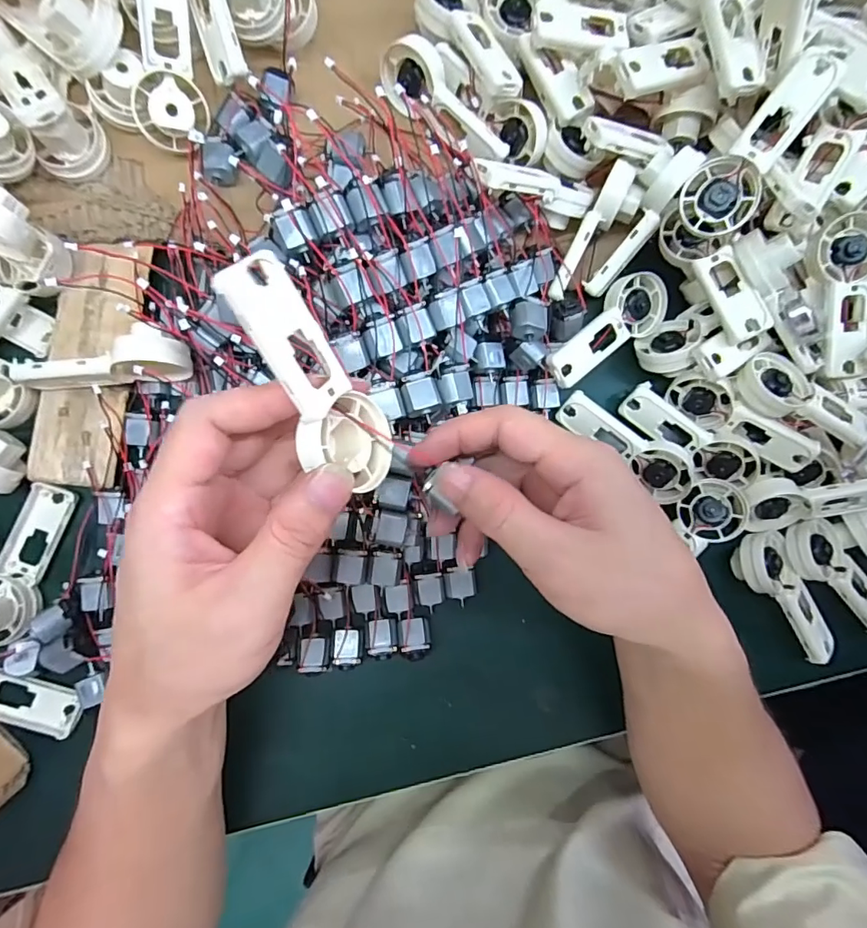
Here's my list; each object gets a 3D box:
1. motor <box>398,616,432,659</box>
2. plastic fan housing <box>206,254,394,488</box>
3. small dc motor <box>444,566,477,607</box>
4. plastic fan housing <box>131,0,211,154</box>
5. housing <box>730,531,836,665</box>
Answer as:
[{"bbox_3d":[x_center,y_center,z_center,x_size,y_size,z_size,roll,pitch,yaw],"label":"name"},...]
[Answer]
[{"bbox_3d":[-0.011,0.104,0.305,0.019,0.011,0.023,-6,85,-6],"label":"motor"},{"bbox_3d":[-0.049,-0.029,0.191,0.039,0.022,0.094,-59,134,-30],"label":"plastic fan housing"},{"bbox_3d":[0.017,0.076,0.318,0.019,0.014,0.023,-4,85,-6],"label":"small dc motor"},{"bbox_3d":[-0.147,-0.227,0.279,0.034,0.026,0.092,1,104,-5],"label":"plastic fan housing"},{"bbox_3d":[0.224,0.086,0.321,0.037,0.023,0.092,-27,87,-7],"label":"housing"}]

